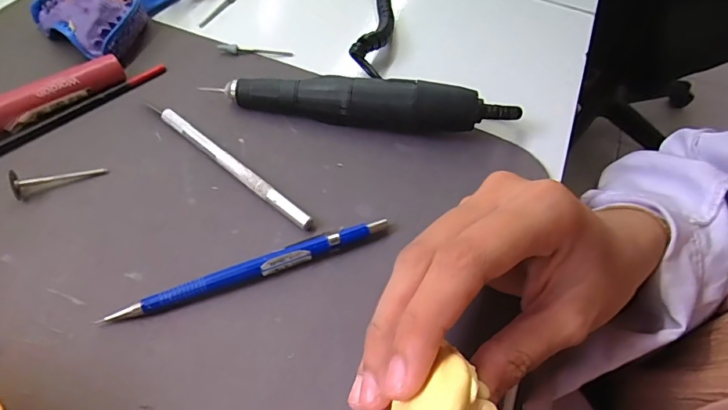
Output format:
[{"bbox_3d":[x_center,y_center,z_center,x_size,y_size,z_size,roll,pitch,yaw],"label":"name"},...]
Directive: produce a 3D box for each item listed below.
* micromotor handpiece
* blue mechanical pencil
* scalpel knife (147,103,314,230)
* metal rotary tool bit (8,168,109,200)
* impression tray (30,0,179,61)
[{"bbox_3d":[0.001,-0.059,0.271,0.172,0.029,0.020,5,57,-1],"label":"micromotor handpiece"},{"bbox_3d":[-0.051,0.031,0.221,0.133,0.009,0.010,-20,61,-16],"label":"blue mechanical pencil"},{"bbox_3d":[-0.078,-0.025,0.255,0.126,0.007,0.008,36,61,18],"label":"scalpel knife"},{"bbox_3d":[-0.162,-0.014,0.243,0.044,0.011,0.010,-14,58,-27],"label":"metal rotary tool bit"},{"bbox_3d":[-0.170,-0.141,0.312,0.072,0.026,0.094,27,59,13],"label":"impression tray"}]

